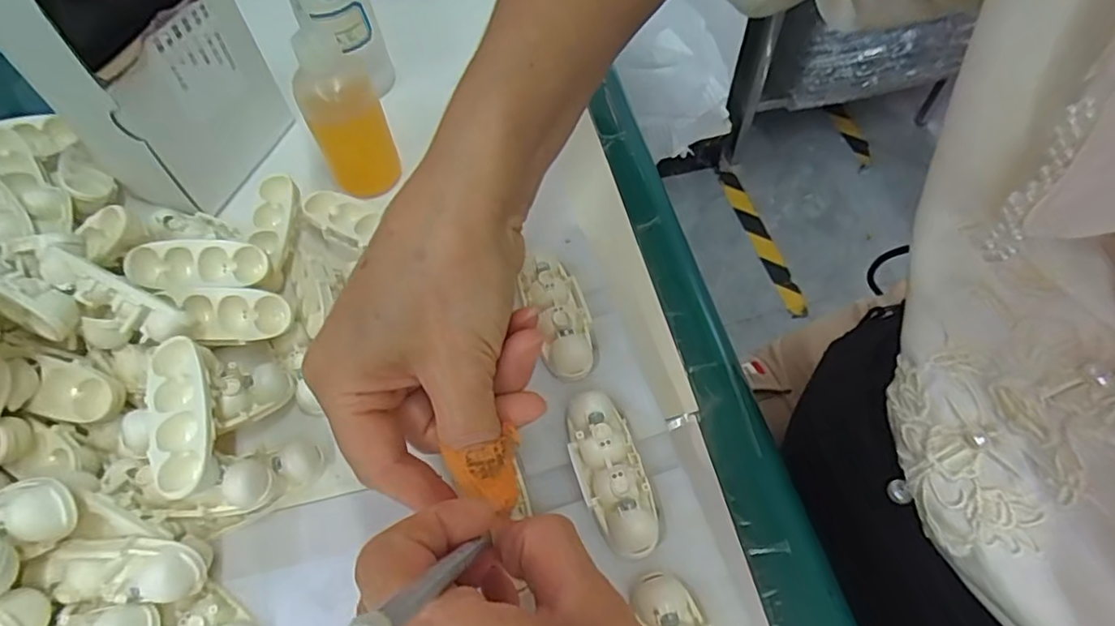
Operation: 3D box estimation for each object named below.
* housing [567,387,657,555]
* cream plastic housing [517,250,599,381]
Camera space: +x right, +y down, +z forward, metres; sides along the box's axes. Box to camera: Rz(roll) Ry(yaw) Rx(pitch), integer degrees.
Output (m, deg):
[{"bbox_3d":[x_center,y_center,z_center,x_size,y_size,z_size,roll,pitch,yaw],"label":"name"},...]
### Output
[{"bbox_3d":[0.020,0.059,0.231,0.024,0.015,0.061,-16,60,-8],"label":"housing"},{"bbox_3d":[0.001,0.000,0.268,0.026,0.018,0.059,-17,61,-8],"label":"cream plastic housing"}]

